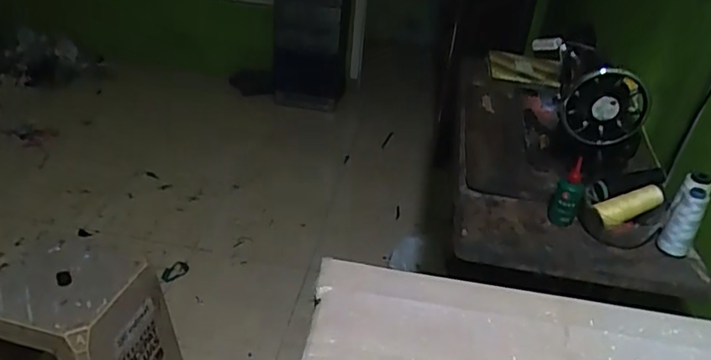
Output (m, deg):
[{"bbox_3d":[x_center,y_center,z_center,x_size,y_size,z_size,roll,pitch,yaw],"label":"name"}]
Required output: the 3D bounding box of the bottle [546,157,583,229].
[{"bbox_3d":[0.349,0.021,0.925,0.046,0.116,0.041,18,34,21],"label":"bottle"}]

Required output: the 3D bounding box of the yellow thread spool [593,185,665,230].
[{"bbox_3d":[0.439,0.039,0.896,0.110,0.035,0.032,-22,34,0],"label":"yellow thread spool"}]

